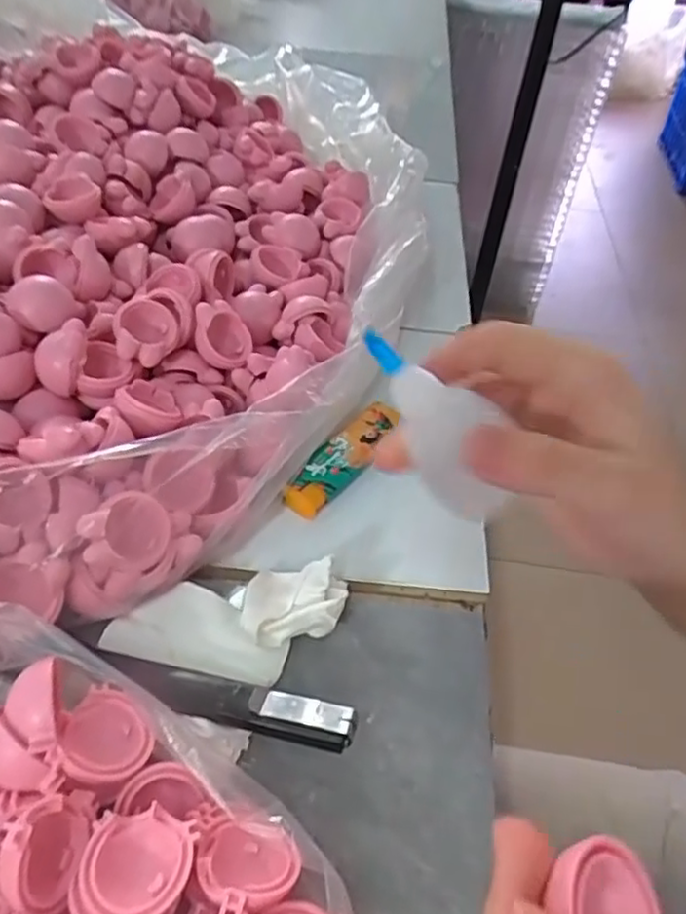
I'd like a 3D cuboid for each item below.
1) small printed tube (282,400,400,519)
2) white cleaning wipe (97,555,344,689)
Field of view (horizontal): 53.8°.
[{"bbox_3d":[0.001,-0.001,0.324,0.022,0.014,0.074,29,49,21],"label":"small printed tube"},{"bbox_3d":[-0.045,0.059,0.258,0.089,0.022,0.044,2,45,-5],"label":"white cleaning wipe"}]

